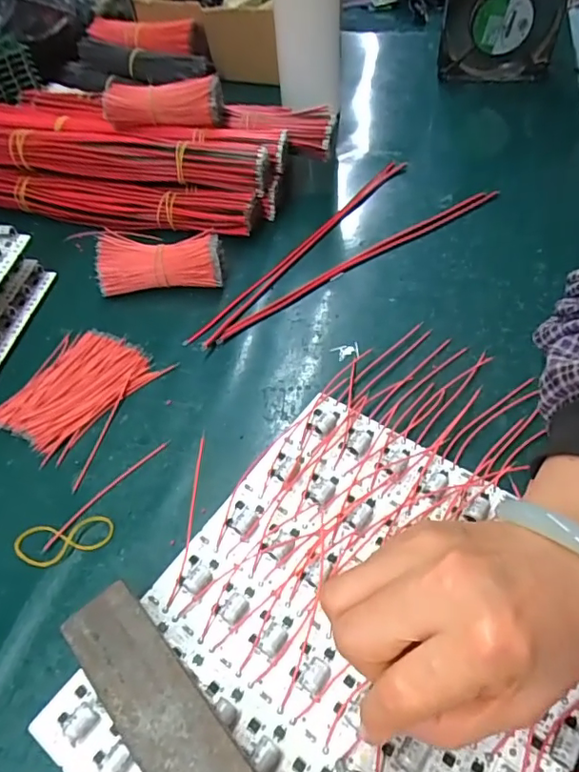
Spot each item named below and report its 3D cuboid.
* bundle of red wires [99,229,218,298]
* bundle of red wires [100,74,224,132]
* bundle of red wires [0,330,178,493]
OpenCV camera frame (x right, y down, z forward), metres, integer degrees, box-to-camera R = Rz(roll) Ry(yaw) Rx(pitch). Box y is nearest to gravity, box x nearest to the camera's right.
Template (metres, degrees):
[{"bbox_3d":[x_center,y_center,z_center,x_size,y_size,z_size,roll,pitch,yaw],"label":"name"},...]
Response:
[{"bbox_3d":[-0.105,-0.100,0.436,0.099,0.035,0.039,-4,52,2],"label":"bundle of red wires"},{"bbox_3d":[-0.112,-0.247,0.473,0.101,0.037,0.026,-2,52,3],"label":"bundle of red wires"},{"bbox_3d":[-0.148,0.003,0.371,0.089,0.009,0.100,20,56,19],"label":"bundle of red wires"}]

